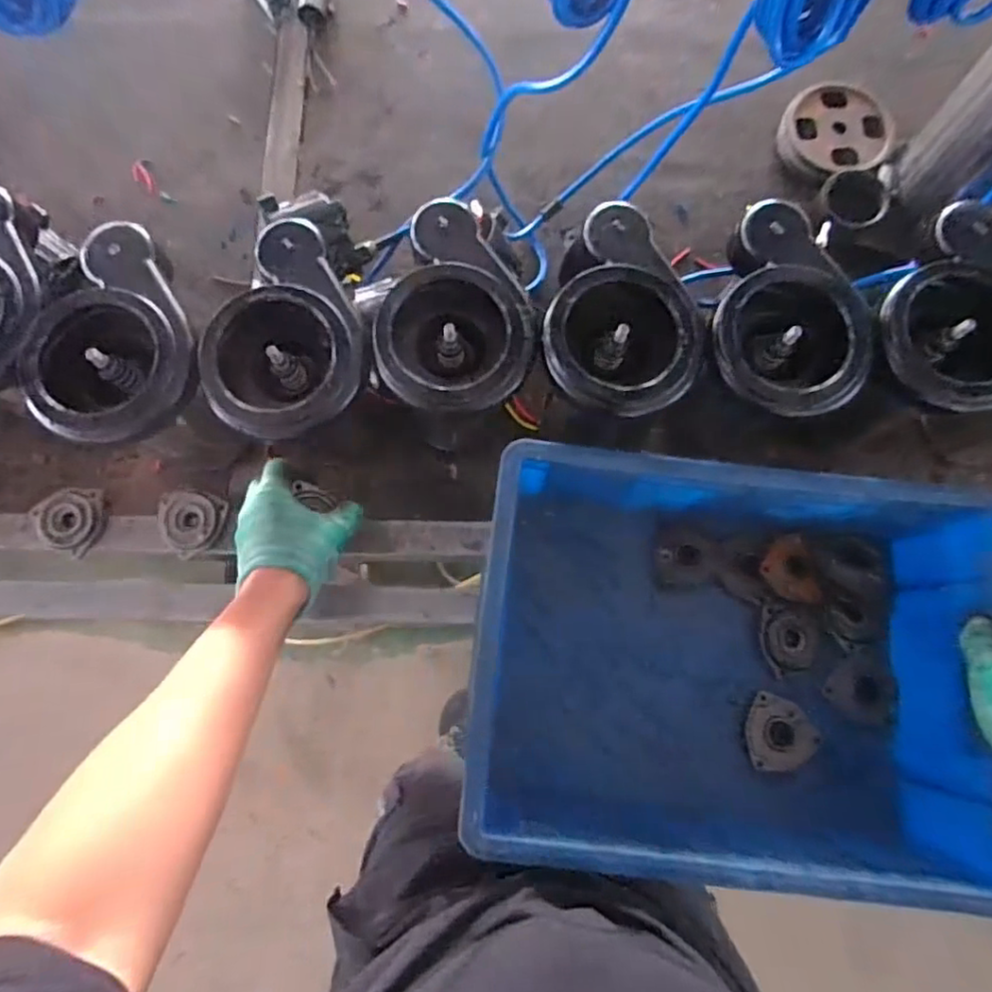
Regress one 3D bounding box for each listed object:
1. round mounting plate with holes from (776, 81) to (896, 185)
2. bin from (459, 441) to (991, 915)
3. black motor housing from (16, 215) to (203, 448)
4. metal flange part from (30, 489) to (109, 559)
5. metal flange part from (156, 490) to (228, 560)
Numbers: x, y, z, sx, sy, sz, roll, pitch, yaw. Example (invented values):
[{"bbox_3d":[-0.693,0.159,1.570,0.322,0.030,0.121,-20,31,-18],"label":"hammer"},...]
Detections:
[{"bbox_3d":[0.384,-0.409,0.708,0.120,0.029,0.119,-32,80,-7],"label":"round mounting plate with holes"},{"bbox_3d":[0.182,0.132,0.513,0.380,0.144,0.295,6,78,2],"label":"bin"},{"bbox_3d":[-0.295,-0.115,0.486,0.127,0.058,0.165,-27,79,-6],"label":"black motor housing"},{"bbox_3d":[-0.412,0.024,0.613,0.063,0.015,0.062,0,78,0],"label":"metal flange part"},{"bbox_3d":[-0.298,0.027,0.614,0.060,0.019,0.063,0,78,0],"label":"metal flange part"}]

